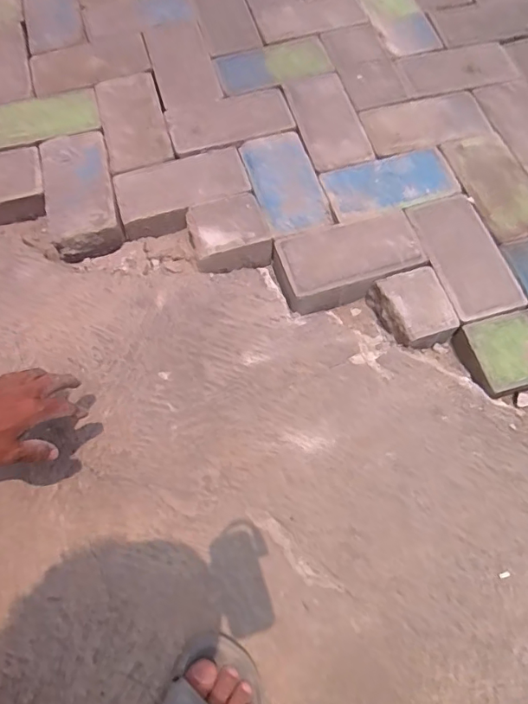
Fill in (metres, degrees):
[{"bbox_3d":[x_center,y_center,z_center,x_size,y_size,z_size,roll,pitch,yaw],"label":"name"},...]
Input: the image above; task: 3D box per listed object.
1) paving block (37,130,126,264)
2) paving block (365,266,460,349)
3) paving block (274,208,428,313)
[{"bbox_3d":[-0.292,-0.255,0.792,0.105,0.050,0.209,-14,68,-5],"label":"paving block"},{"bbox_3d":[0.213,-0.059,0.701,0.090,0.054,0.100,-17,68,-7],"label":"paving block"},{"bbox_3d":[0.122,-0.136,0.727,0.209,0.054,0.109,-16,68,-6],"label":"paving block"}]

